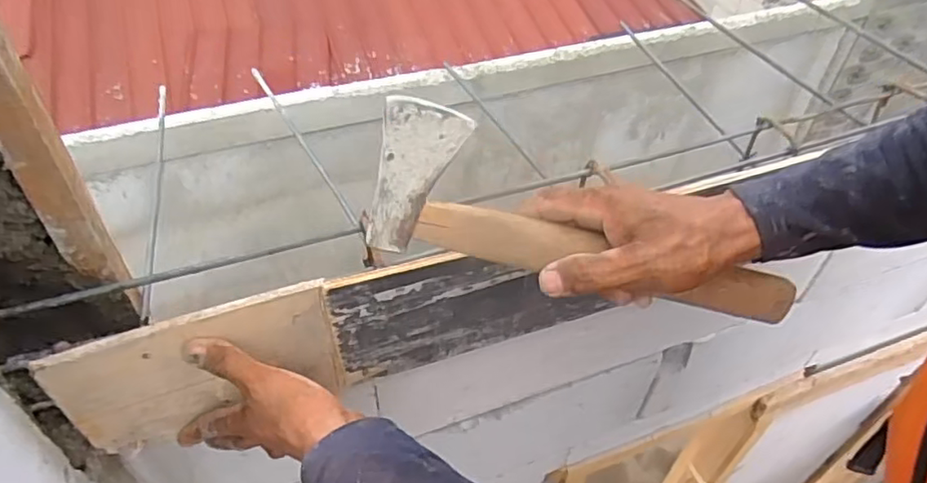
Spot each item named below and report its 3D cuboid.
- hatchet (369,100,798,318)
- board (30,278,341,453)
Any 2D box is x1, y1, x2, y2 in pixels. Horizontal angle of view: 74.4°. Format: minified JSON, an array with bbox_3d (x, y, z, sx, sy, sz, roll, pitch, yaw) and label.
[{"bbox_3d":[0.087,-0.006,0.428,0.308,0.093,0.032,16,5,-11],"label":"hatchet"},{"bbox_3d":[-0.198,0.100,0.478,0.192,0.129,0.011,-16,48,-17],"label":"board"}]

